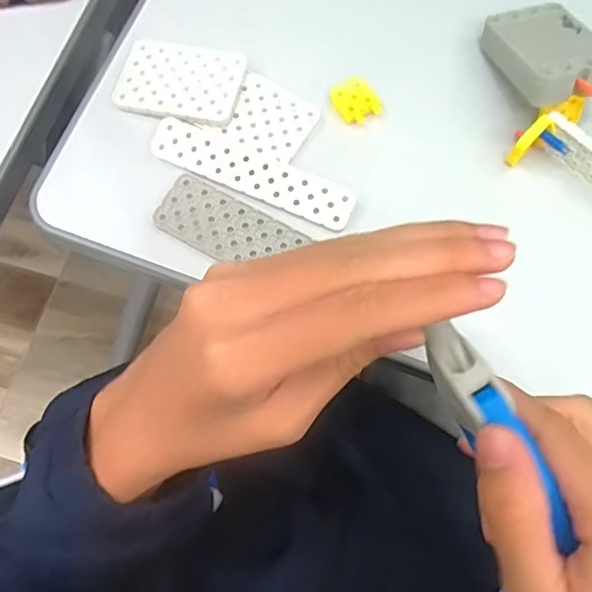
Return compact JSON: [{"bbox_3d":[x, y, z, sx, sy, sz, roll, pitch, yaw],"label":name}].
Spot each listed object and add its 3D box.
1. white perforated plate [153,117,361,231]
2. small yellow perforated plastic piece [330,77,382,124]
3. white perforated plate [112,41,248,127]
[{"bbox_3d":[-0.025,-0.073,0.334,0.123,0.005,0.027,23,73,6],"label":"white perforated plate"},{"bbox_3d":[0.036,-0.120,0.351,0.026,0.004,0.029,-30,75,-10],"label":"small yellow perforated plastic piece"},{"bbox_3d":[-0.071,-0.132,0.349,0.074,0.007,0.051,14,73,4],"label":"white perforated plate"}]

